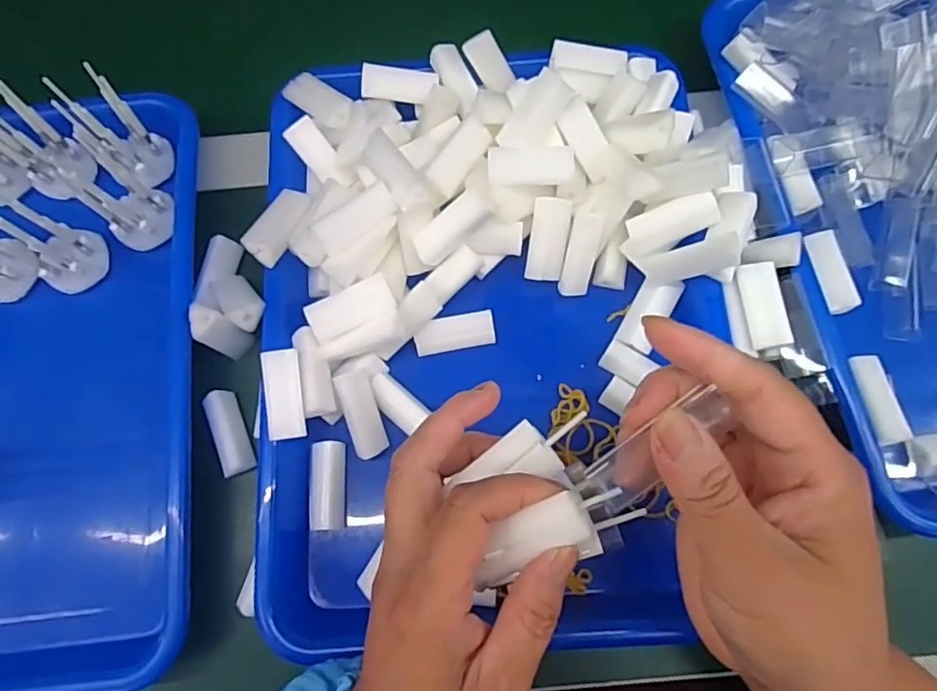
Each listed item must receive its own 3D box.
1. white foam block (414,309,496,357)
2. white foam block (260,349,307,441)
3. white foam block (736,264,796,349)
[{"bbox_3d":[-0.008,-0.007,0.328,0.045,0.011,0.017,-11,75,-1],"label":"white foam block"},{"bbox_3d":[-0.094,0.026,0.295,0.017,0.007,0.045,-7,89,0],"label":"white foam block"},{"bbox_3d":[0.156,-0.021,0.305,0.019,0.009,0.046,-7,75,0],"label":"white foam block"}]

